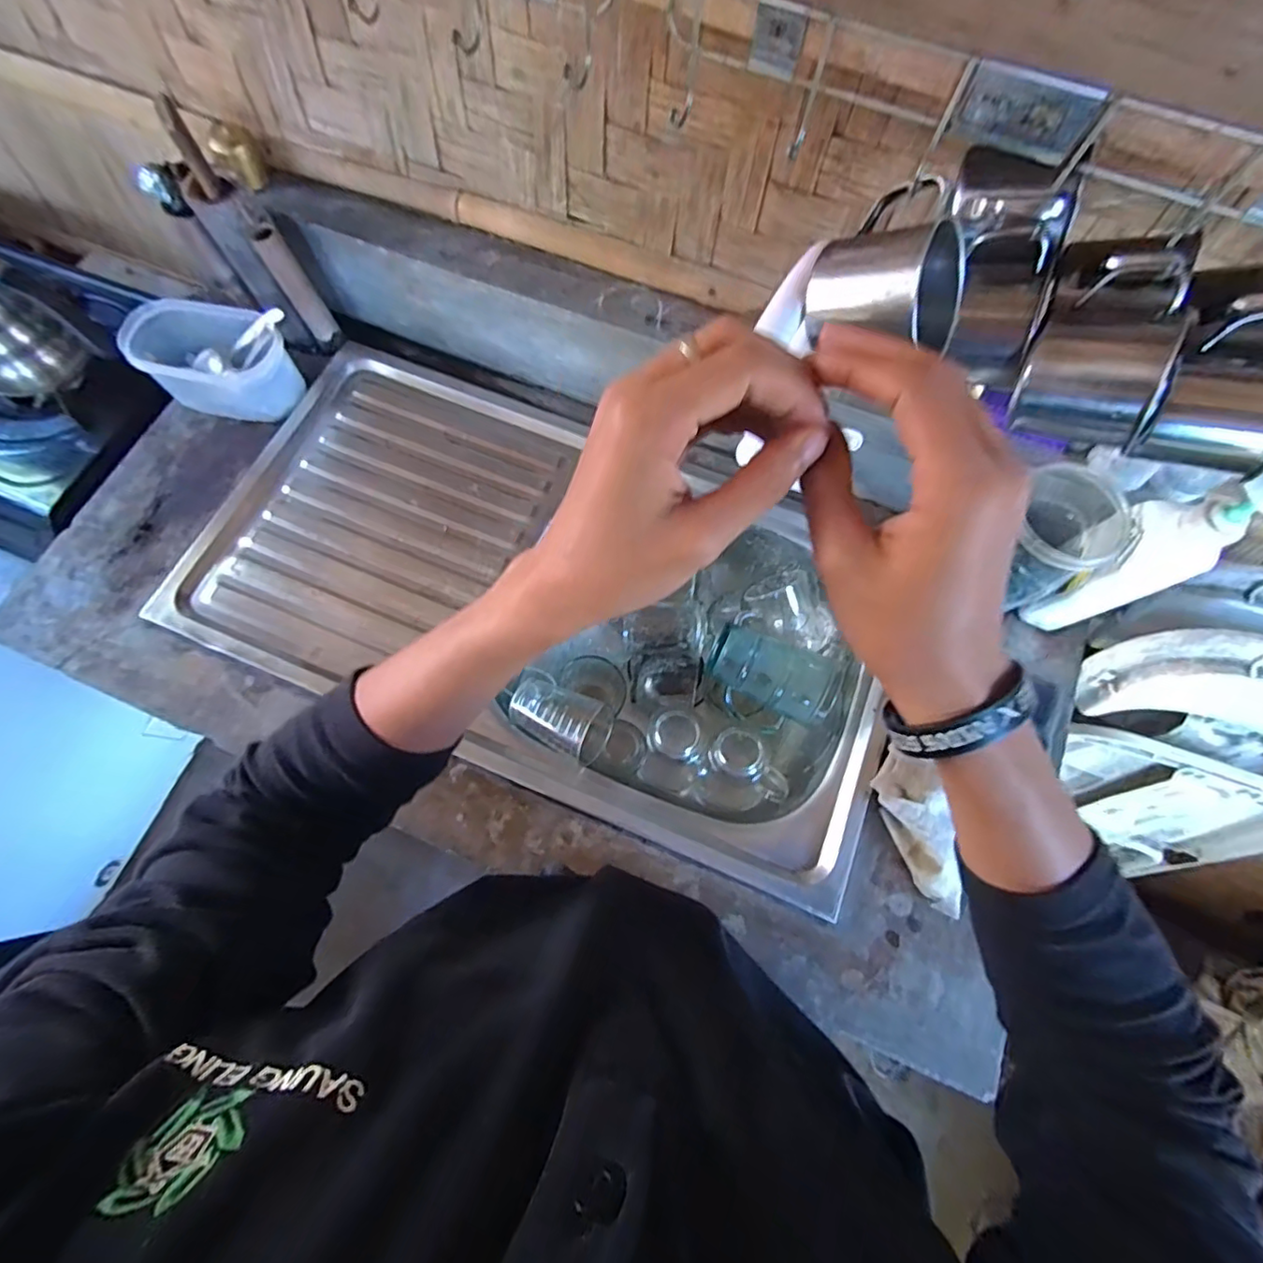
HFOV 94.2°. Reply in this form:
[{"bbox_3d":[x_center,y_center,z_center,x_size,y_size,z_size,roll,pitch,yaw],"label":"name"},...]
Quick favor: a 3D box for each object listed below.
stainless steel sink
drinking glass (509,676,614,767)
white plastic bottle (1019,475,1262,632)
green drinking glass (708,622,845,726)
[{"bbox_3d":[-0.091,-0.036,0.675,0.744,0.137,0.399,22,74,7],"label":"stainless steel sink"},{"bbox_3d":[-0.072,0.086,0.603,0.104,0.062,0.068,29,75,9],"label":"drinking glass"},{"bbox_3d":[0.445,-0.066,0.512,0.048,0.235,0.055,30,75,9],"label":"white plastic bottle"},{"bbox_3d":[0.143,0.041,0.590,0.125,0.072,0.063,26,74,8],"label":"green drinking glass"}]

